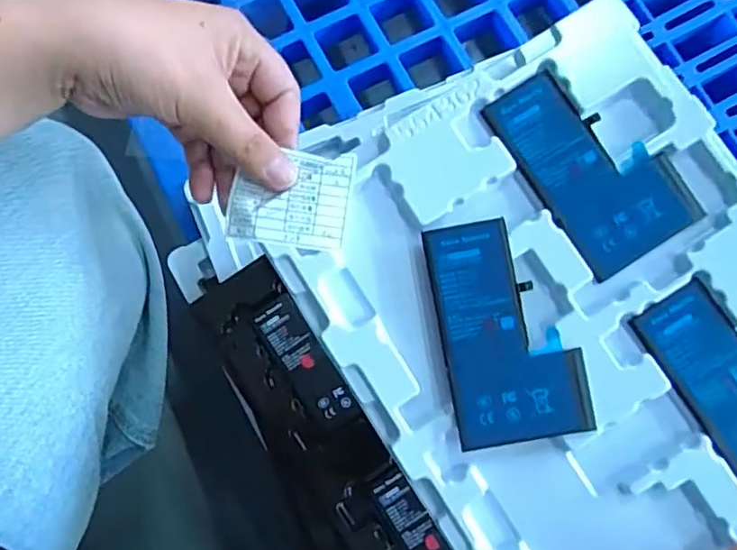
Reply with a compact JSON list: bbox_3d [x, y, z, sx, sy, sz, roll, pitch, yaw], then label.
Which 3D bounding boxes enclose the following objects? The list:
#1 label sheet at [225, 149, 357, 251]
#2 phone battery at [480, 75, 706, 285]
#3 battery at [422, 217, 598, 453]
[{"bbox_3d":[-0.038,-0.037,0.300,0.058,0.004,0.046,6,82,2],"label":"label sheet"},{"bbox_3d":[0.109,-0.054,0.302,0.061,0.007,0.101,-32,80,-6],"label":"phone battery"},{"bbox_3d":[0.065,0.026,0.288,0.061,0.005,0.102,-10,84,2],"label":"battery"}]

